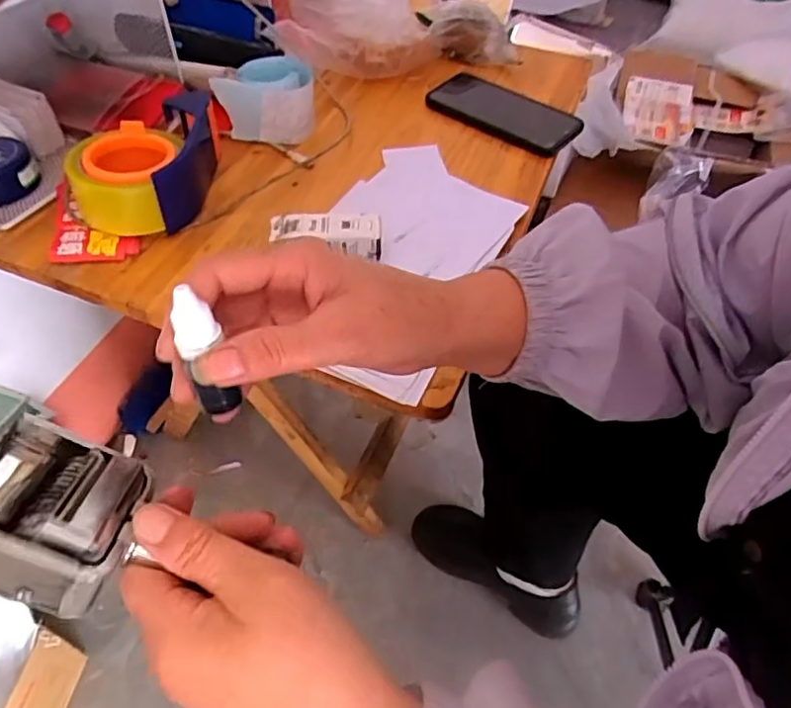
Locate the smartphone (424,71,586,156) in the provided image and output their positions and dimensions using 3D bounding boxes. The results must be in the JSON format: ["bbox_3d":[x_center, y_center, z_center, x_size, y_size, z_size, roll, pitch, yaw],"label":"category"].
[{"bbox_3d":[0.113,-0.266,0.656,0.171,0.014,0.085,35,58,24],"label":"smartphone"}]

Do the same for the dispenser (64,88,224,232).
[{"bbox_3d":[-0.220,-0.173,0.539,0.096,0.063,0.157,2,51,0],"label":"dispenser"}]

